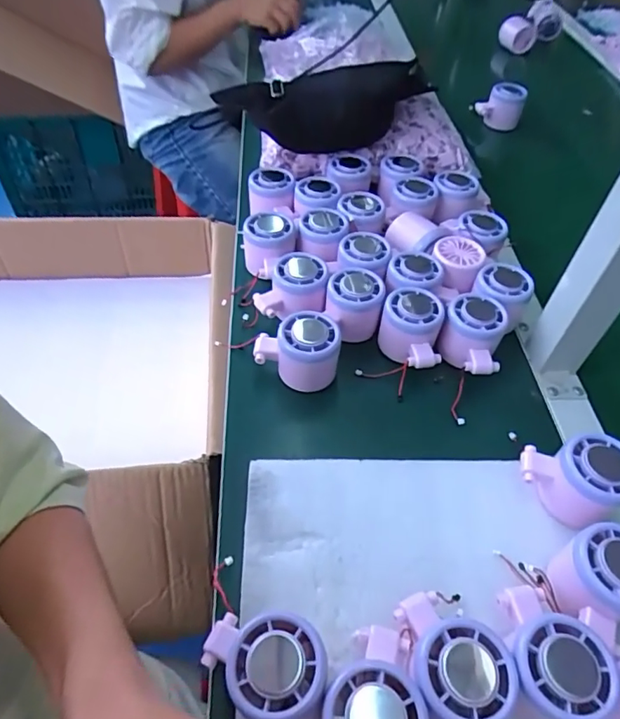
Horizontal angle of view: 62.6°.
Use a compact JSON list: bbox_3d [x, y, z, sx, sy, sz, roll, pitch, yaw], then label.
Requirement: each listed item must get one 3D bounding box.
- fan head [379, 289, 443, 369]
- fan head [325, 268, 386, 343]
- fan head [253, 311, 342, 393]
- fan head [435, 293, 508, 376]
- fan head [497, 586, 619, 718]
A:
[{"bbox_3d":[0.095,-0.027,0.487,0.055,0.054,0.070,10,50,5],"label":"fan head"},{"bbox_3d":[0.043,-0.056,0.504,0.054,0.052,0.056,2,50,-2],"label":"fan head"},{"bbox_3d":[-0.010,-0.010,0.464,0.073,0.050,0.050,20,52,13],"label":"fan head"},{"bbox_3d":[0.151,-0.021,0.485,0.055,0.053,0.072,12,50,7],"label":"fan head"},{"bbox_3d":[0.142,0.179,0.311,0.054,0.053,0.074,-1,50,-4],"label":"fan head"}]

